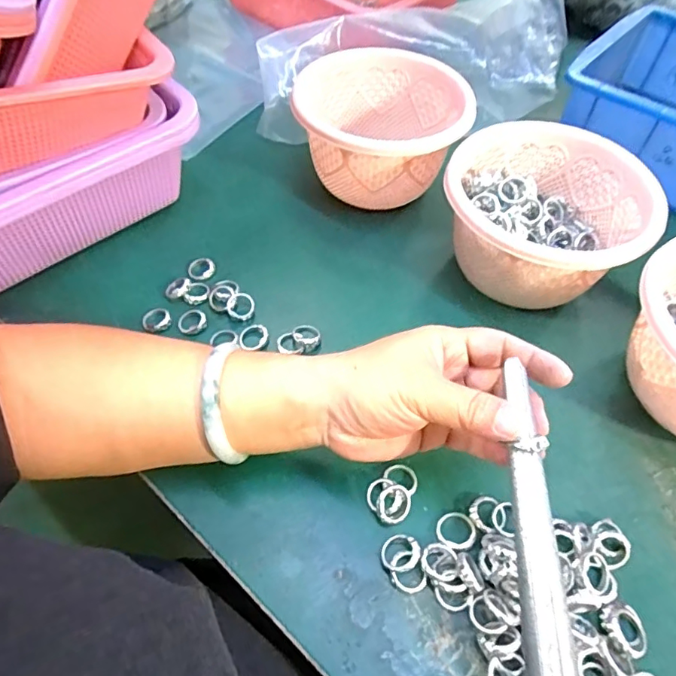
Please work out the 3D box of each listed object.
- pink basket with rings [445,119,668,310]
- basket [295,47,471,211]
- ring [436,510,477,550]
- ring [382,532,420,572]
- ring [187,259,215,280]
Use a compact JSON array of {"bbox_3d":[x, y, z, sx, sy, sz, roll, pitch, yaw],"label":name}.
[{"bbox_3d":[0.151,-0.086,0.399,0.145,0.089,0.143,7,54,2],"label":"pink basket with rings"},{"bbox_3d":[0.036,-0.179,0.462,0.141,0.092,0.145,0,54,-3],"label":"basket"},{"bbox_3d":[0.069,0.113,0.301,0.025,0.005,0.024,-3,37,2],"label":"ring"},{"bbox_3d":[0.036,0.122,0.290,0.021,0.011,0.020,1,54,-2],"label":"ring"},{"bbox_3d":[-0.111,-0.057,0.414,0.021,0.005,0.020,1,54,-2],"label":"ring"}]

